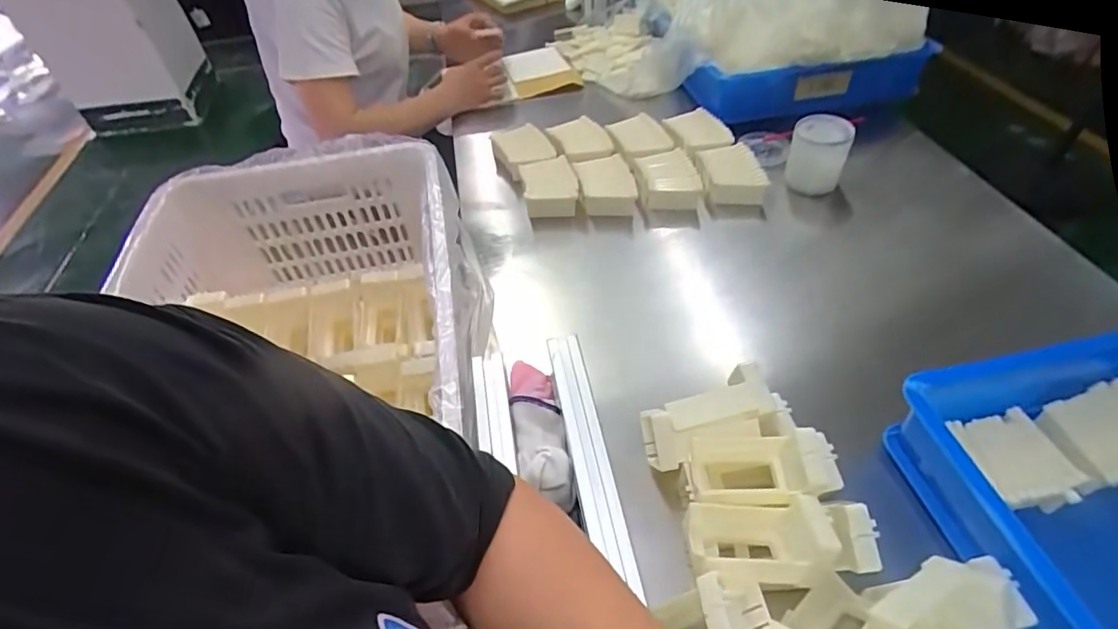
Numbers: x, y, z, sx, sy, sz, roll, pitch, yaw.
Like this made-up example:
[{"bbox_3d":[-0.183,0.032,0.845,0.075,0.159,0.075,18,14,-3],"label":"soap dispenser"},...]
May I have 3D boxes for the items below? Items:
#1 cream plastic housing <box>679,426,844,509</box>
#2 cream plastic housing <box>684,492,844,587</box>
[{"bbox_3d":[0.180,0.139,0.494,0.121,0.074,0.058,-10,68,14],"label":"cream plastic housing"},{"bbox_3d":[0.156,0.180,0.437,0.112,0.055,0.062,-5,47,1],"label":"cream plastic housing"}]

